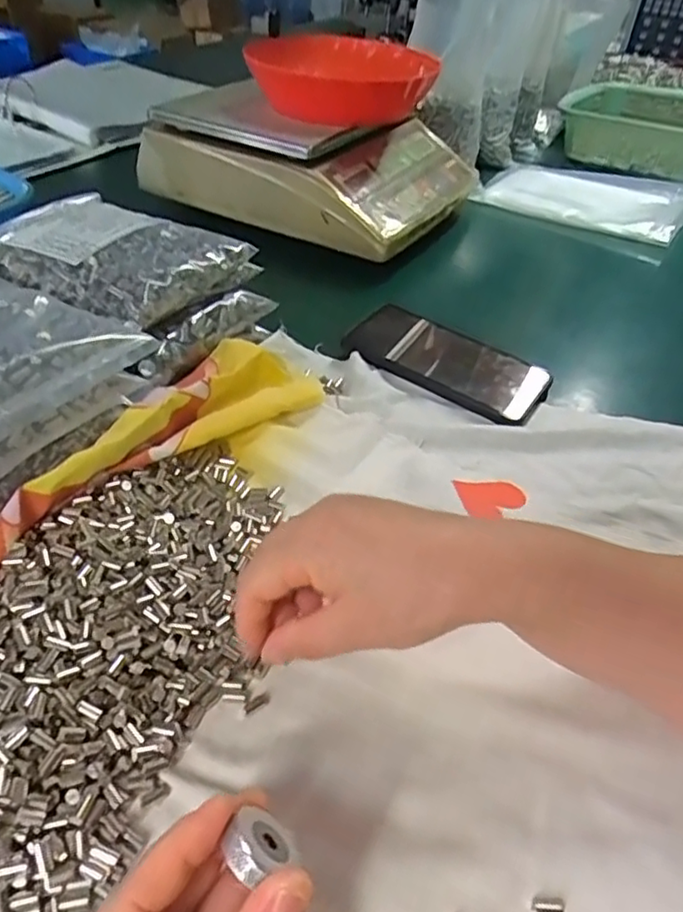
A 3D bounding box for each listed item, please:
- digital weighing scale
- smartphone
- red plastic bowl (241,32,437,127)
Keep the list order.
[{"bbox_3d":[-0.026,-0.360,0.747,0.320,0.093,0.272,25,46,20],"label":"digital weighing scale"},{"bbox_3d":[0.088,-0.081,0.518,0.162,0.014,0.084,29,47,24],"label":"smartphone"},{"bbox_3d":[0.013,-0.413,0.696,0.172,0.058,0.175,19,44,14],"label":"red plastic bowl"}]

